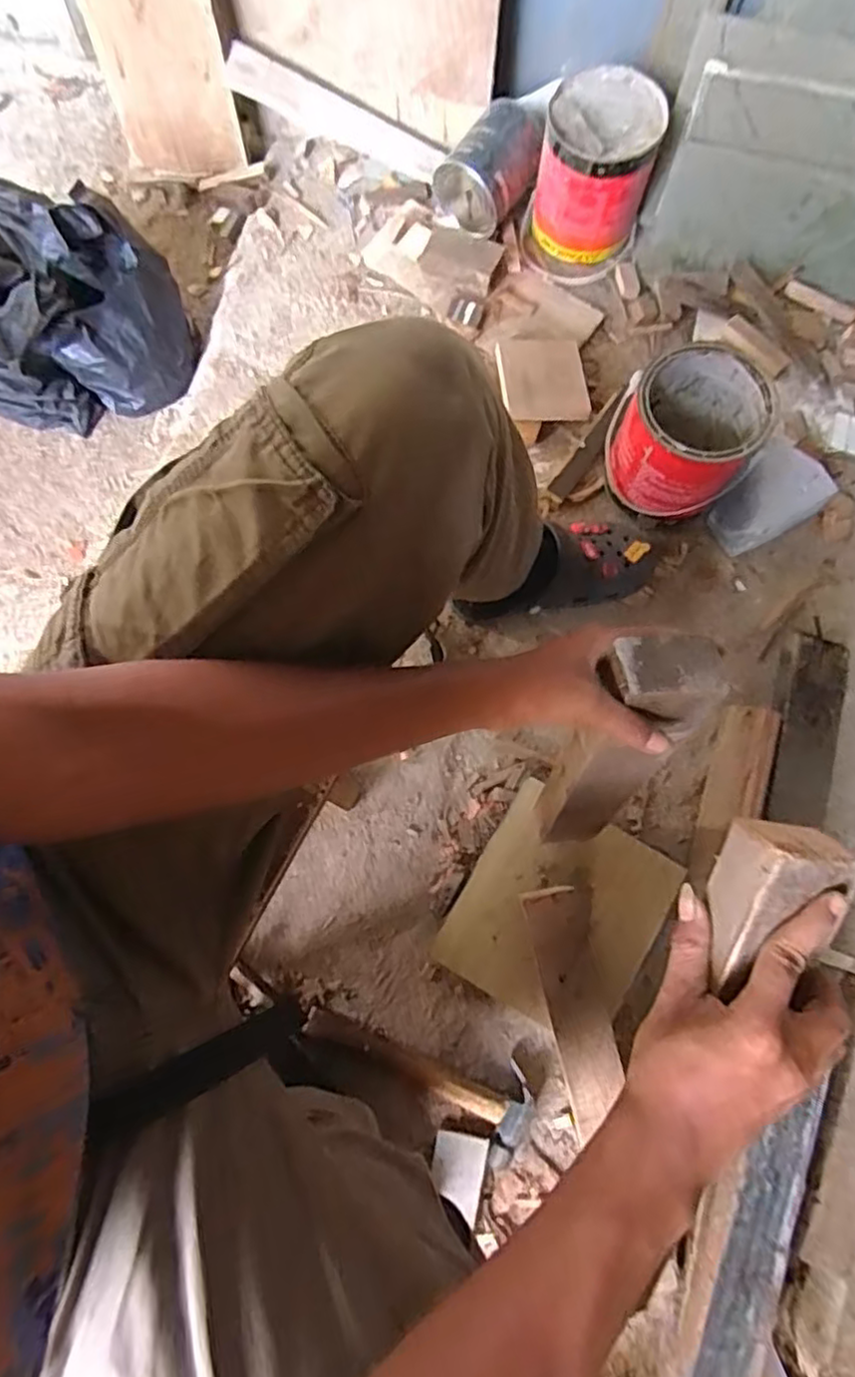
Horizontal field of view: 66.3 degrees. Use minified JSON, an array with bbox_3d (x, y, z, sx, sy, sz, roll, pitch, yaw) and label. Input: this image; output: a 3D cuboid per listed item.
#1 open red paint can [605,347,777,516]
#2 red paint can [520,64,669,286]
[{"bbox_3d":[0.305,-0.302,0.781,0.153,0.144,0.146,0,75,-2],"label":"open red paint can"},{"bbox_3d":[0.226,-0.698,0.890,0.147,0.144,0.167,24,74,6],"label":"red paint can"}]

